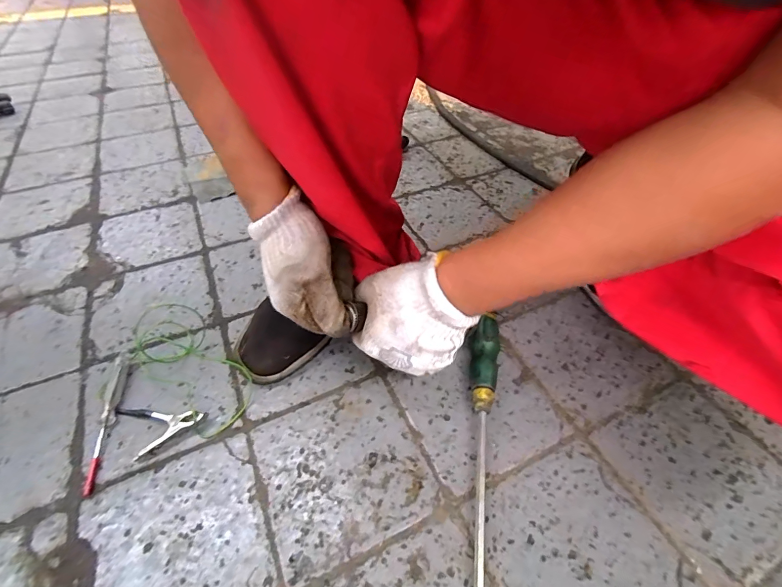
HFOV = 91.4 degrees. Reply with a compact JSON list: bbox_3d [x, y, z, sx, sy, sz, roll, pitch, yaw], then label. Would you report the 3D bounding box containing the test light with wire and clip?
[{"bbox_3d":[-0.261,0.084,0.429,0.159,0.017,0.208,-25,52,-21],"label":"test light with wire and clip"}]

